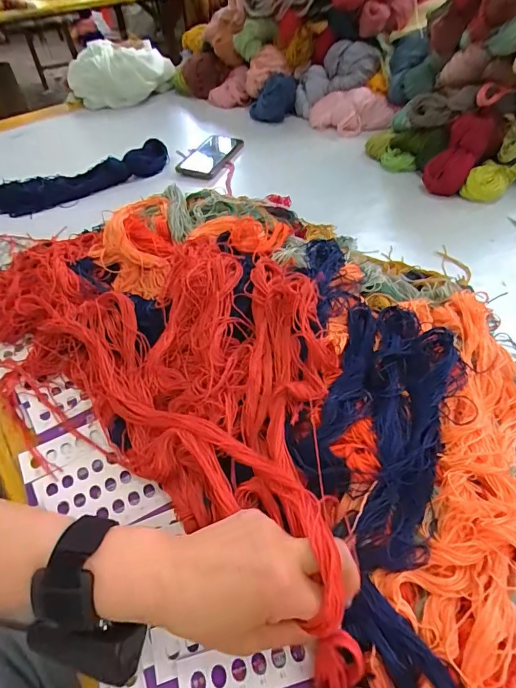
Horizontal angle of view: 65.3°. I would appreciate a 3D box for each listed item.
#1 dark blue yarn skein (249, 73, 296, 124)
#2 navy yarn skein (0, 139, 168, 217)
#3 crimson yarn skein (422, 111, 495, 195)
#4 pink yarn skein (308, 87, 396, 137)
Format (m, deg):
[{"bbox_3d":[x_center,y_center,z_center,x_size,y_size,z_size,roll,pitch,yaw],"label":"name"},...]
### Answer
[{"bbox_3d":[0.038,-0.531,0.874,0.102,0.077,0.058,-11,49,-7],"label":"dark blue yarn skein"},{"bbox_3d":[-0.375,-0.273,0.697,0.458,0.034,0.101,-19,50,-13],"label":"navy yarn skein"},{"bbox_3d":[0.318,-0.302,0.643,0.071,0.034,0.128,34,95,30],"label":"crimson yarn skein"},{"bbox_3d":[0.192,-0.478,0.832,0.175,0.064,0.081,16,51,17],"label":"pink yarn skein"}]

